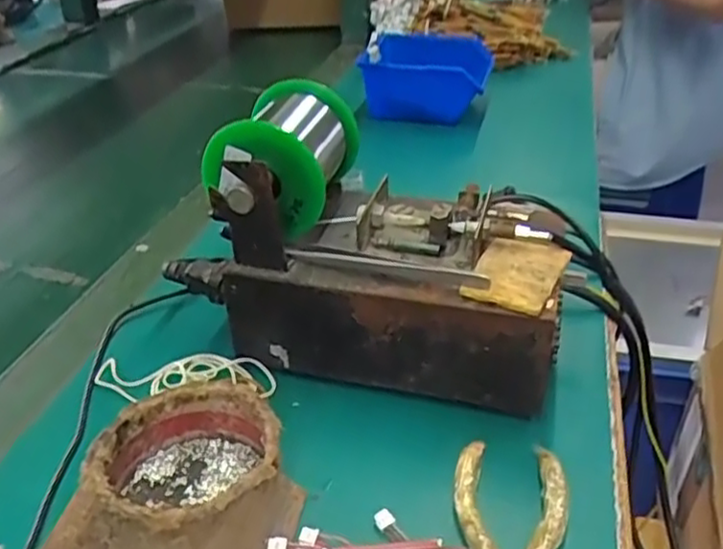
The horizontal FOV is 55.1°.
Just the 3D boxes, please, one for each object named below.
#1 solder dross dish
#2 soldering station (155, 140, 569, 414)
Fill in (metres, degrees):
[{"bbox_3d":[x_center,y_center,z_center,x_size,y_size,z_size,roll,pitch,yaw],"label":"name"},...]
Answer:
[{"bbox_3d":[-0.079,0.090,0.319,0.080,0.041,0.079,-1,33,0],"label":"solder dross dish"},{"bbox_3d":[0.004,-0.010,0.405,0.221,0.112,0.111,8,34,14],"label":"soldering station"}]

